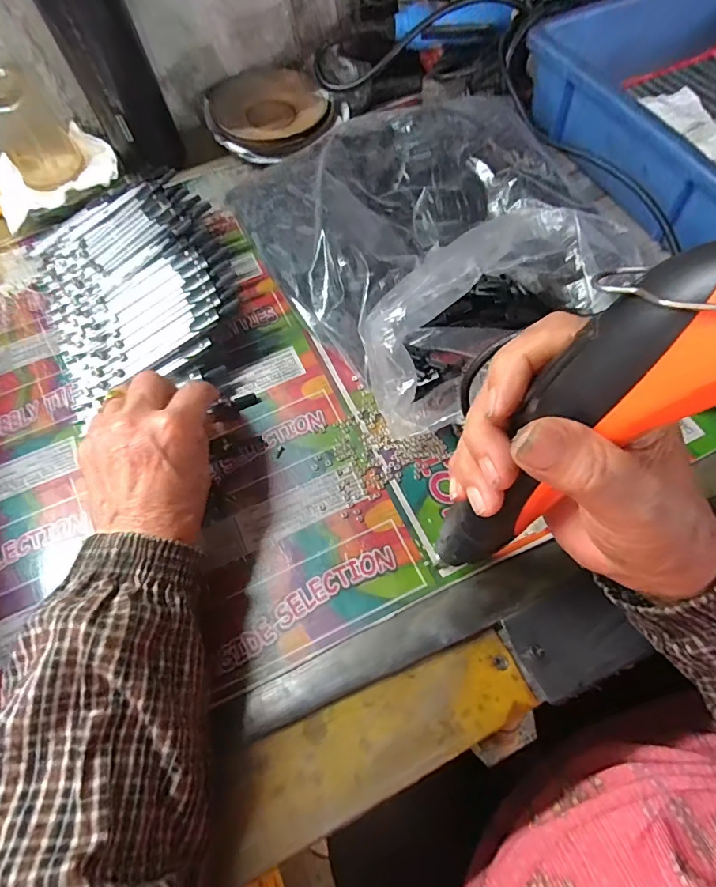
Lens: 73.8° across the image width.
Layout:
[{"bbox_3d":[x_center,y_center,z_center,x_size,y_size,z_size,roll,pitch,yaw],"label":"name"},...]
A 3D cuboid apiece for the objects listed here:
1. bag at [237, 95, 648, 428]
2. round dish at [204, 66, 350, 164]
[{"bbox_3d":[0.057,-0.170,0.375,0.238,0.075,0.268,-32,66,-12],"label":"bag"},{"bbox_3d":[-0.091,-0.344,0.492,0.127,0.017,0.134,-1,66,2],"label":"round dish"}]

